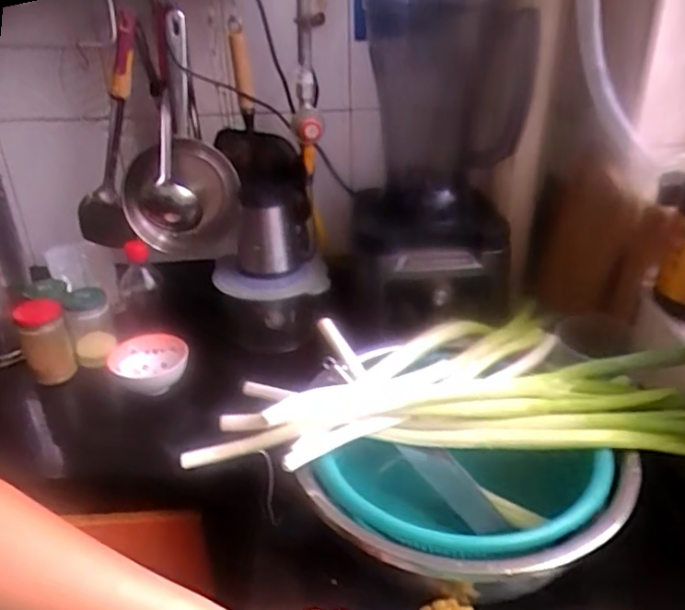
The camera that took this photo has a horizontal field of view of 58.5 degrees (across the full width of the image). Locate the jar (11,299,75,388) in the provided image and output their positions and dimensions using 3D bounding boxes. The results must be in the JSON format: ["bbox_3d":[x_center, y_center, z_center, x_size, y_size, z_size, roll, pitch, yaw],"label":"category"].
[{"bbox_3d":[-0.444,0.055,0.919,0.065,0.114,0.060,-17,32,-24],"label":"jar"}]

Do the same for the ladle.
[{"bbox_3d":[-0.261,-0.266,0.922,0.083,0.296,0.066,4,0,11],"label":"ladle"}]

